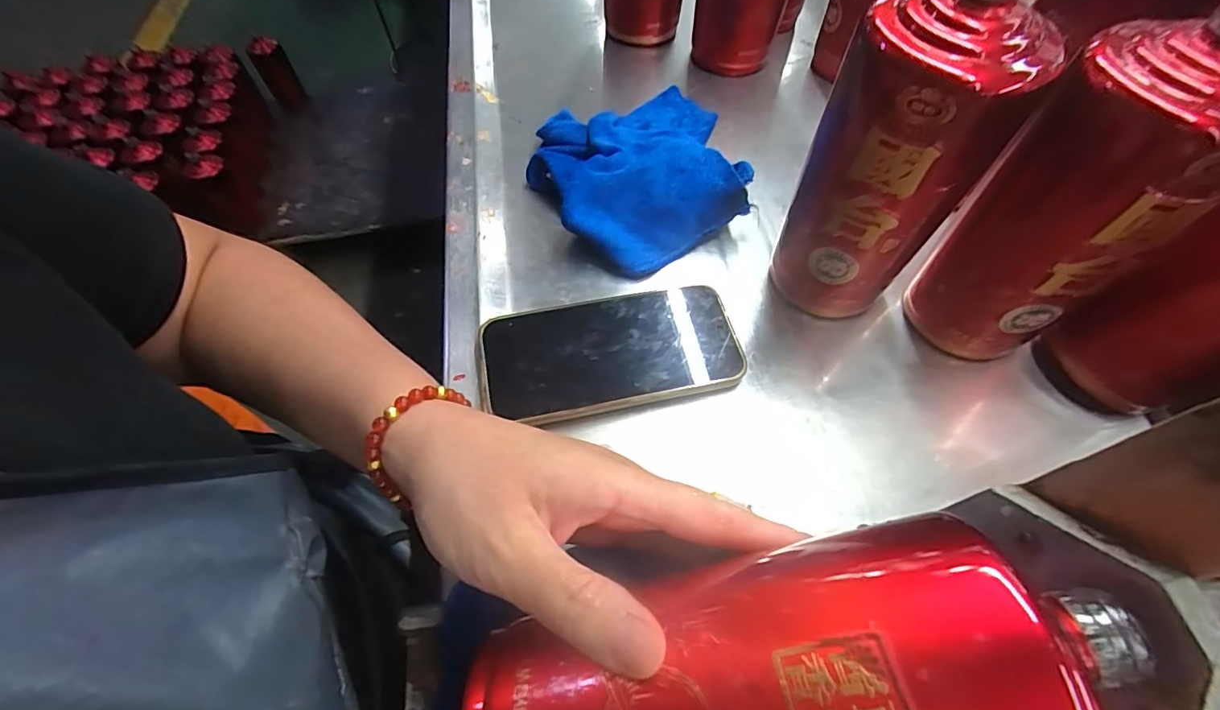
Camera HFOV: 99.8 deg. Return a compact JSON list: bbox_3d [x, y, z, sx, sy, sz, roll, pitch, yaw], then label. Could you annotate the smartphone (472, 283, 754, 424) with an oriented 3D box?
[{"bbox_3d":[0.000,-0.003,0.323,0.159,0.009,0.080,-10,58,-7],"label":"smartphone"}]

